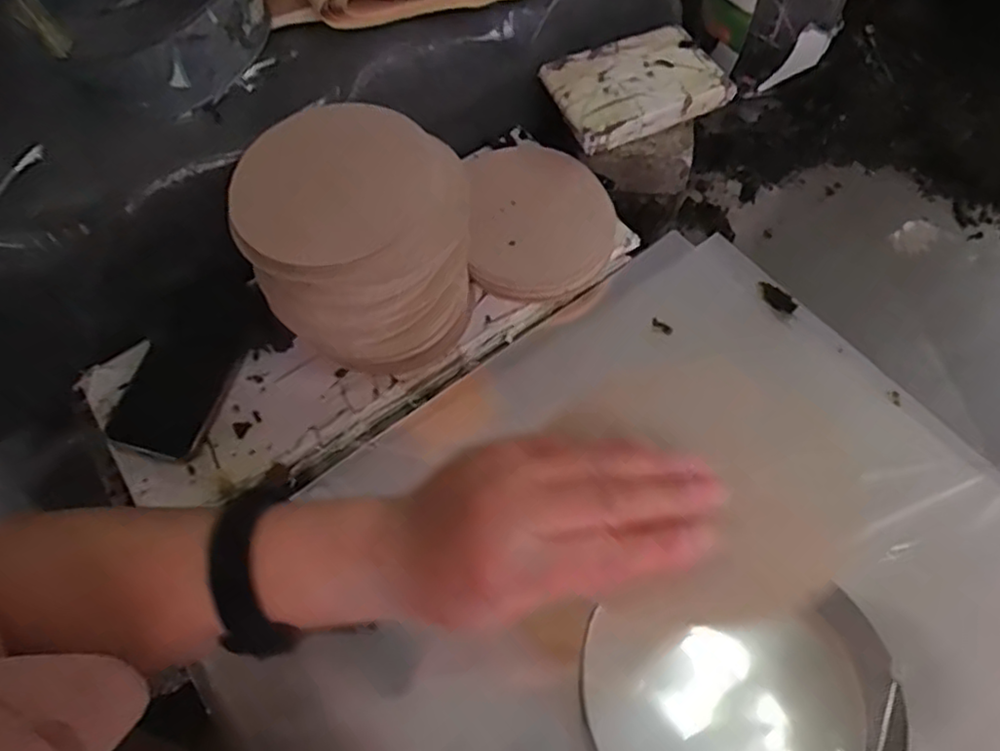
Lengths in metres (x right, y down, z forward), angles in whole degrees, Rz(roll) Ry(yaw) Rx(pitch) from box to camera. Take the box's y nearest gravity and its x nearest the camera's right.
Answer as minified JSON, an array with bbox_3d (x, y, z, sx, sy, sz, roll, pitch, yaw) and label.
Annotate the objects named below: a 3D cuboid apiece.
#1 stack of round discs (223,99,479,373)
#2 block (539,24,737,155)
[{"bbox_3d":[-0.103,-0.094,0.523,0.156,0.147,0.149,-24,62,-7],"label":"stack of round discs"},{"bbox_3d":[0.121,-0.261,0.615,0.148,0.023,0.098,-24,62,-7],"label":"block"}]

